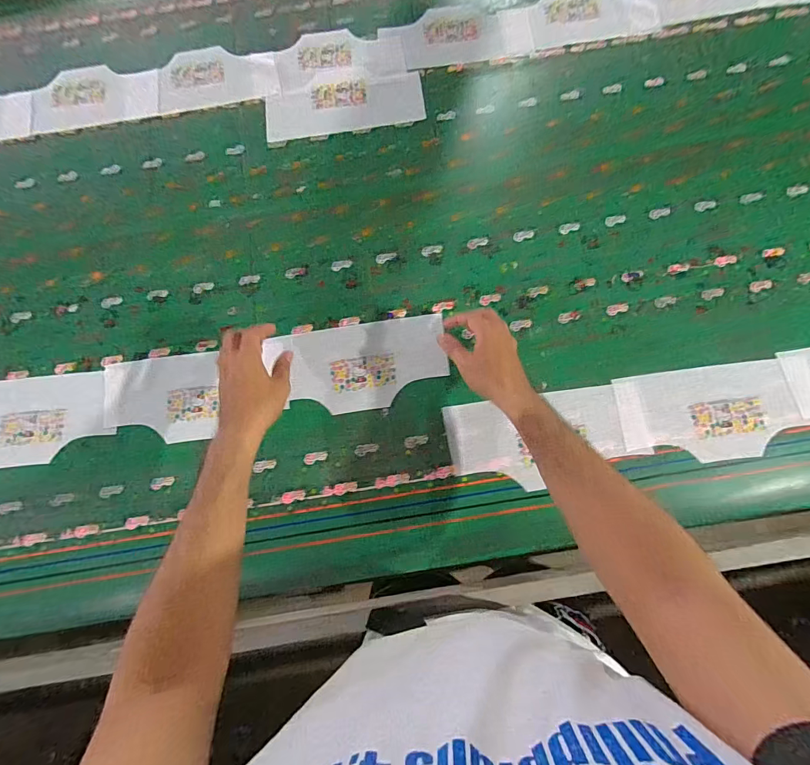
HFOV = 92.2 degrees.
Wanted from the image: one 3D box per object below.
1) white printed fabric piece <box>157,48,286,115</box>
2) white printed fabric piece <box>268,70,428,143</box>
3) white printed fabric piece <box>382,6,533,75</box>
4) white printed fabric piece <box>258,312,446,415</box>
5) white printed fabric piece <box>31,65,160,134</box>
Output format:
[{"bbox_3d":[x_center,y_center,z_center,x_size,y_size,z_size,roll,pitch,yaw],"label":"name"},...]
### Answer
[{"bbox_3d":[-0.348,-0.570,0.724,0.223,0.004,0.126,-7,76,0],"label":"white printed fabric piece"},{"bbox_3d":[-0.111,-0.512,0.708,0.283,0.004,0.126,-7,76,0],"label":"white printed fabric piece"},{"bbox_3d":[0.093,-0.657,0.733,0.278,0.004,0.144,-7,76,0],"label":"white printed fabric piece"},{"bbox_3d":[-0.070,-0.025,0.601,0.264,0.010,0.133,-8,79,-1],"label":"white printed fabric piece"},{"bbox_3d":[-0.574,-0.539,0.726,0.232,0.006,0.128,-10,79,-1],"label":"white printed fabric piece"}]

